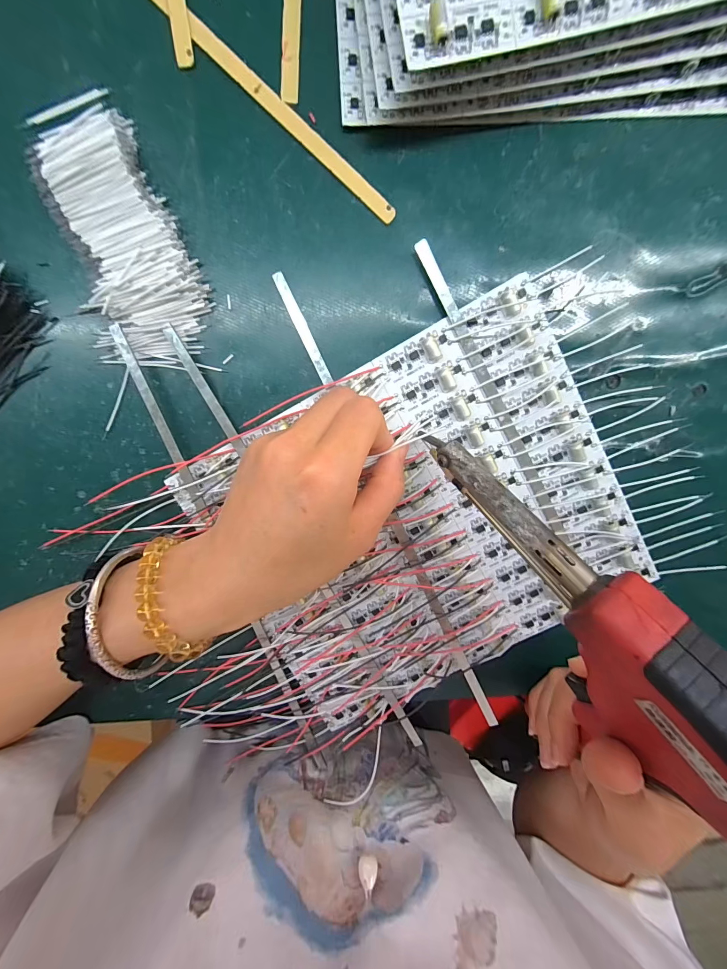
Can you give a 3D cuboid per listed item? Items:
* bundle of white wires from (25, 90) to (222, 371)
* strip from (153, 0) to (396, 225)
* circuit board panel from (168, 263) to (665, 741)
[{"bbox_3d":[-0.124,-0.126,0.180,0.067,0.011,0.130,-10,99,1],"label":"bundle of white wires"},{"bbox_3d":[-0.058,-0.202,0.171,0.190,0.005,0.010,39,97,-6],"label":"strip"},{"bbox_3d":[0.031,0.032,0.209,0.236,0.013,0.194,-27,98,4],"label":"circuit board panel"}]

